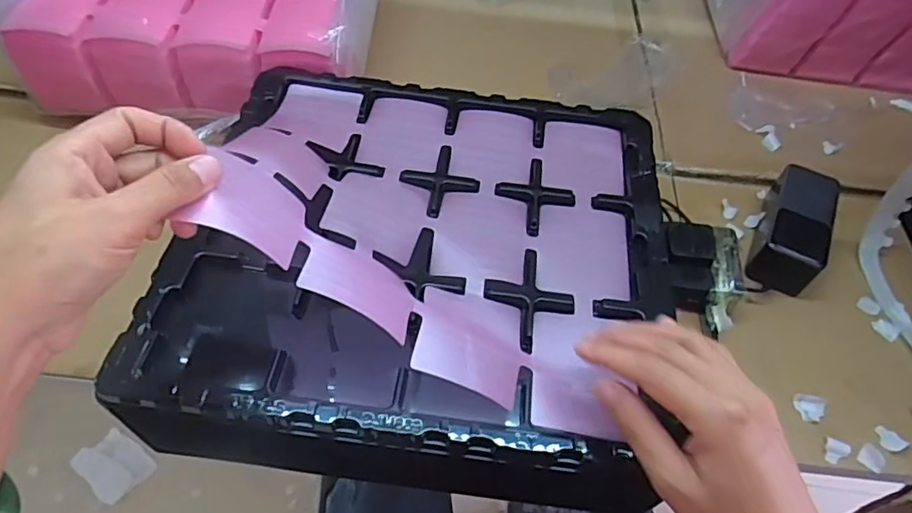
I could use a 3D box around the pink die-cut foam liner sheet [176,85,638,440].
[{"bbox_3d":[-0.014,-0.053,0.410,0.305,0.114,0.289,7,52,2],"label":"pink die-cut foam liner sheet"}]

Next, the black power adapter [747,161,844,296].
[{"bbox_3d":[0.339,-0.027,0.569,0.056,0.047,0.144,25,55,15],"label":"black power adapter"}]

